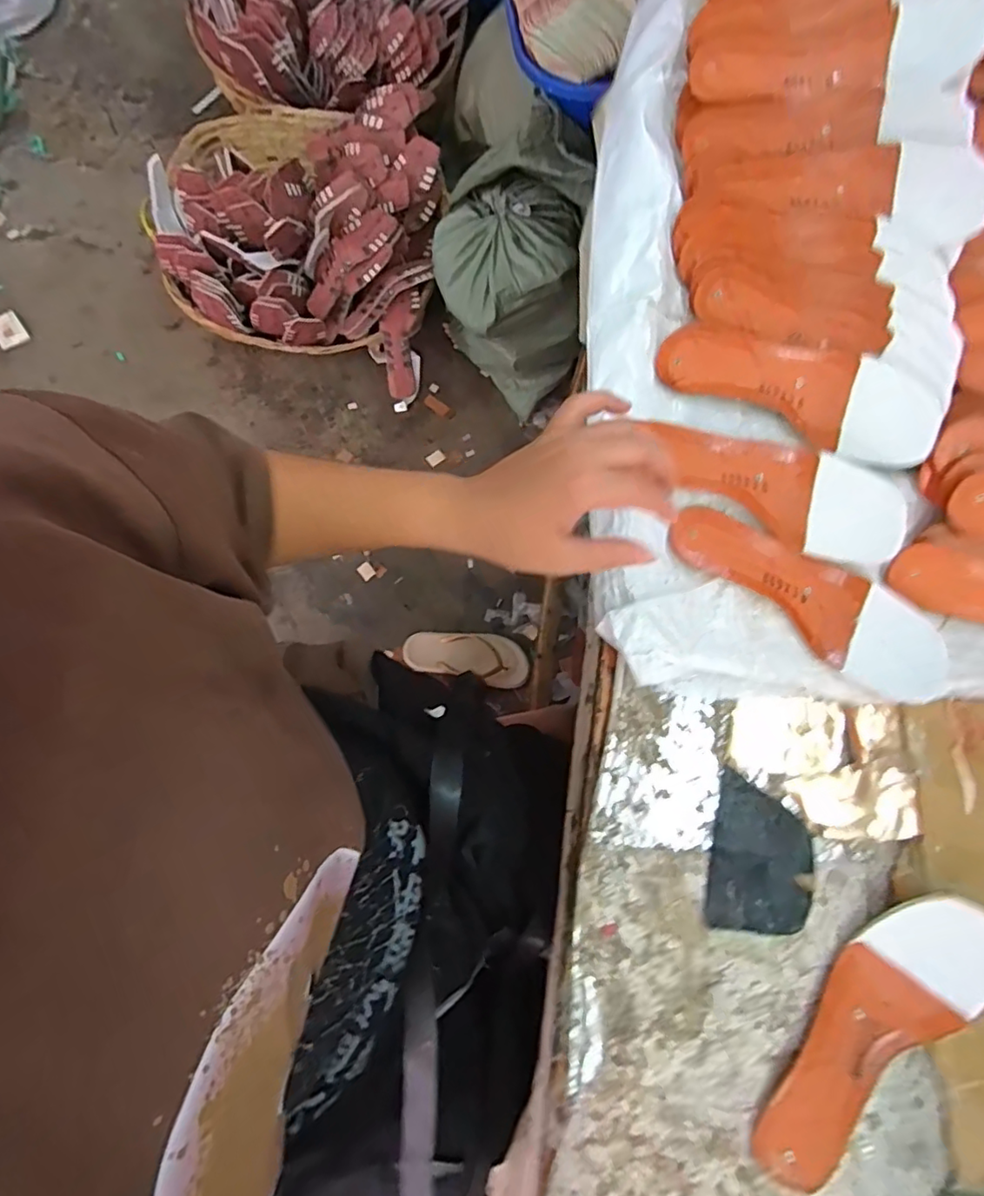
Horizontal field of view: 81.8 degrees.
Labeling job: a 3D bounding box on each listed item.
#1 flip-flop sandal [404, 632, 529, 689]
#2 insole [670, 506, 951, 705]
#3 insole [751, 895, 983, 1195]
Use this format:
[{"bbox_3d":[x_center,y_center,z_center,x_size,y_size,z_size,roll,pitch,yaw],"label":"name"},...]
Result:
[{"bbox_3d":[-0.051,0.115,1.142,0.244,0.034,0.102,9,79,1],"label":"flip-flop sandal"},{"bbox_3d":[0.254,0.001,0.463,0.233,0.019,0.076,32,80,5],"label":"insole"},{"bbox_3d":[0.269,0.305,0.398,0.232,0.023,0.074,-44,82,-8],"label":"insole"}]

